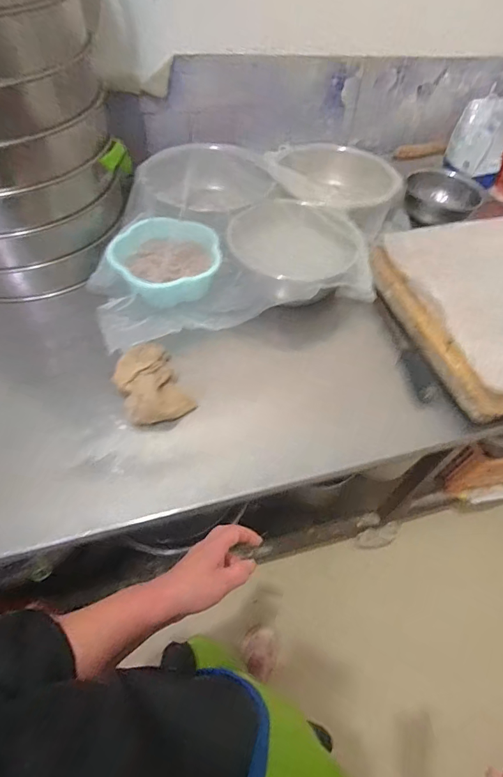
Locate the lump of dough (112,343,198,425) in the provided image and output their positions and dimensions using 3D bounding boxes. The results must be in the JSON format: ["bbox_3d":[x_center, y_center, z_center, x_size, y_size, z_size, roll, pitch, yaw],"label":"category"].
[{"bbox_3d":[-0.216,-0.020,0.841,0.133,0.060,0.217,-23,59,-18],"label":"lump of dough"}]

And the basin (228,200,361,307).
[{"bbox_3d":[0.100,-0.341,1.029,0.306,0.147,0.306,2,54,-2],"label":"basin"}]

